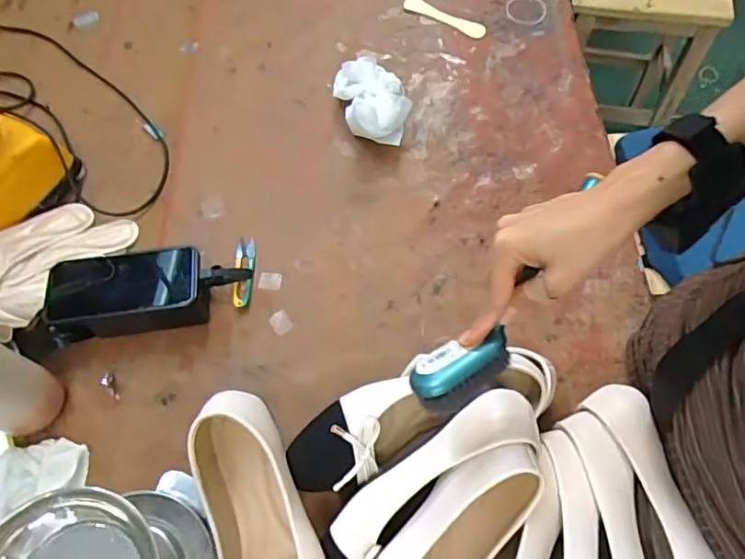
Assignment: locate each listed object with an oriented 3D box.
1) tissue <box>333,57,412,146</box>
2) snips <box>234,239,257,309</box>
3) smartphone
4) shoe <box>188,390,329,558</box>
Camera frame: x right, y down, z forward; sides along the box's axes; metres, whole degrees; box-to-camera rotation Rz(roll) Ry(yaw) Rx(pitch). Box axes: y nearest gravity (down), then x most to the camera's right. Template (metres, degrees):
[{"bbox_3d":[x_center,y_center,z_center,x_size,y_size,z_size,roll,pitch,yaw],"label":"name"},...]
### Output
[{"bbox_3d":[0.004,-0.248,0.754,0.093,0.069,0.133,-22,65,-8],"label":"tissue"},{"bbox_3d":[-0.160,-0.011,0.676,0.026,0.013,0.095,-5,63,0],"label":"snips"},{"bbox_3d":[-0.279,0.001,0.606,0.167,0.013,0.077,-7,64,-1],"label":"smartphone"},{"bbox_3d":[-0.090,0.224,0.461,0.090,0.054,0.249,-17,79,-6],"label":"shoe"}]

